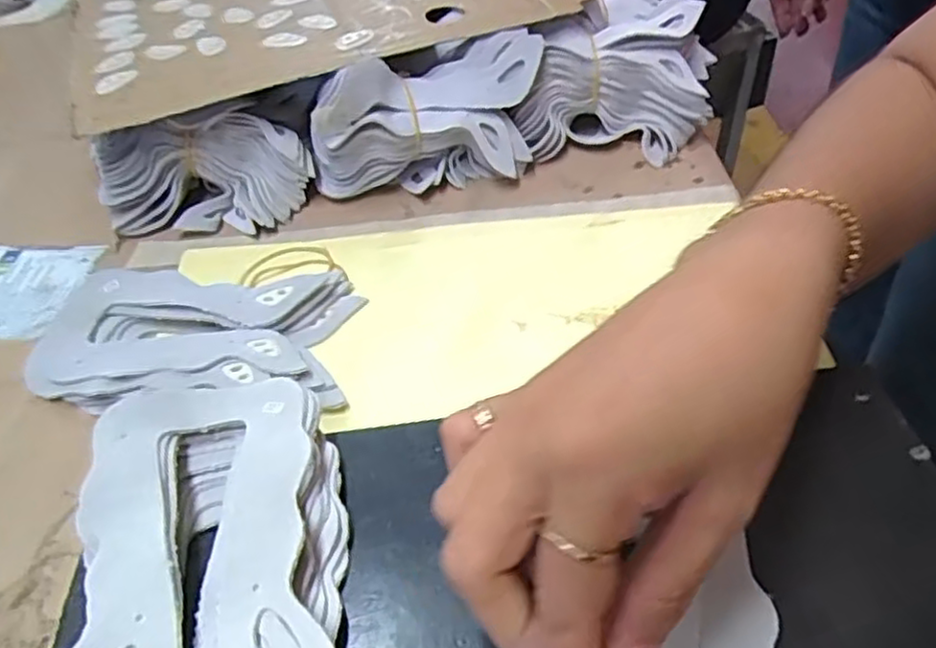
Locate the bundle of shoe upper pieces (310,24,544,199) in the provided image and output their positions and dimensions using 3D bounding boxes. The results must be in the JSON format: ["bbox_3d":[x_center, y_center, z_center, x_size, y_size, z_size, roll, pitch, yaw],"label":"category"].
[{"bbox_3d":[-0.023,-0.123,0.432,0.134,0.072,0.057,-7,45,-3],"label":"bundle of shoe upper pieces"}]

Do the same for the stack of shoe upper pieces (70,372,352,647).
[{"bbox_3d":[-0.078,0.083,0.229,0.092,0.028,0.154,-7,45,-2],"label":"stack of shoe upper pieces"}]

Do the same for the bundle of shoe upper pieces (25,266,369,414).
[{"bbox_3d":[-0.130,0.005,0.349,0.145,0.017,0.084,2,46,6],"label":"bundle of shoe upper pieces"}]

